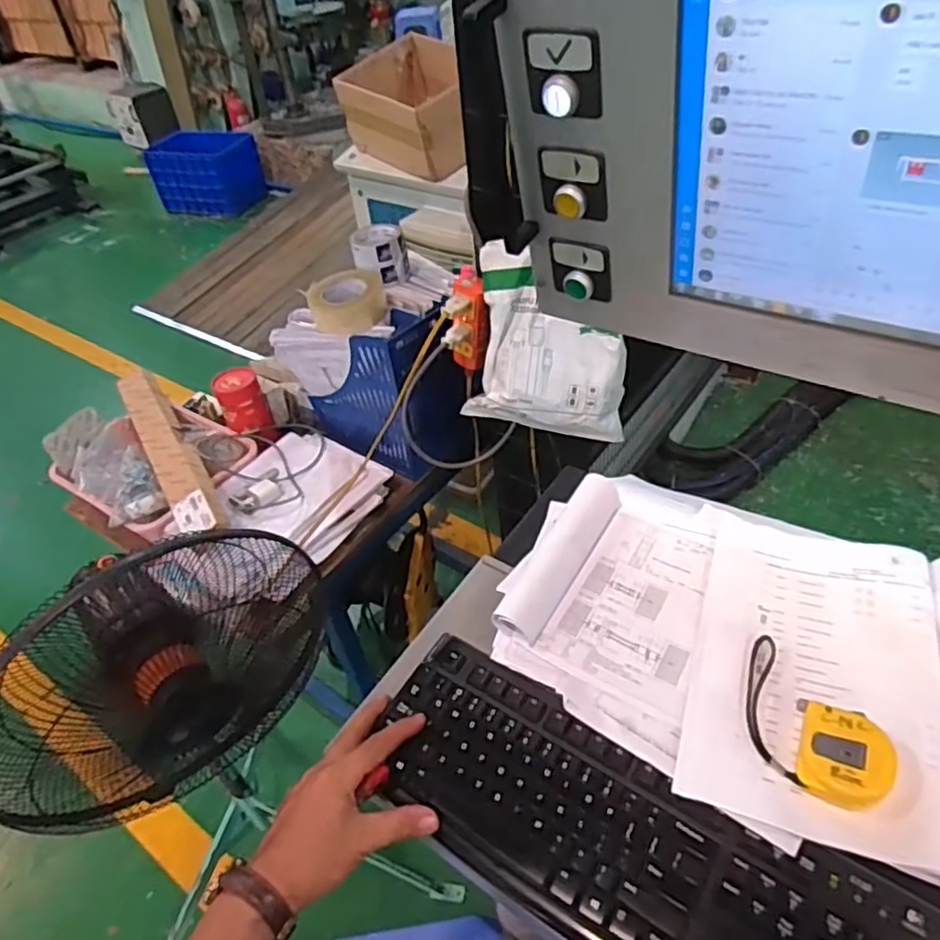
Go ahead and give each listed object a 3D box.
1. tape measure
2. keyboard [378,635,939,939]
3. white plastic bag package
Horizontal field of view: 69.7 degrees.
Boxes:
[{"bbox_3d":[0.269,0.202,0.546,0.078,0.037,0.144,-24,45,-17],"label":"tape measure"},{"bbox_3d":[0.116,0.286,0.531,0.440,0.021,0.147,23,51,31],"label":"keyboard"},{"bbox_3d":[0.105,-0.158,0.935,0.210,0.233,0.107,14,47,21],"label":"white plastic bag package"}]

